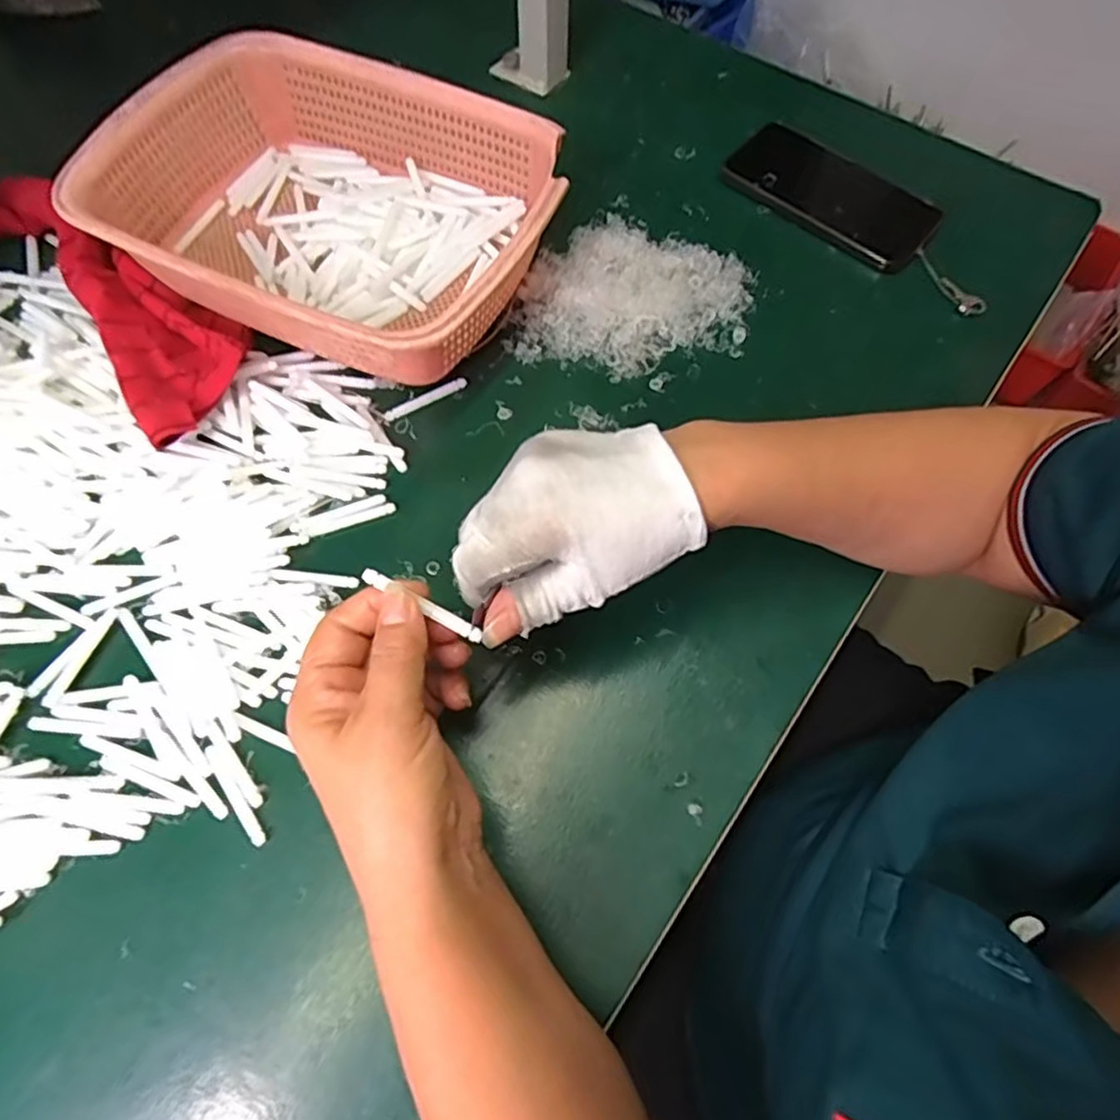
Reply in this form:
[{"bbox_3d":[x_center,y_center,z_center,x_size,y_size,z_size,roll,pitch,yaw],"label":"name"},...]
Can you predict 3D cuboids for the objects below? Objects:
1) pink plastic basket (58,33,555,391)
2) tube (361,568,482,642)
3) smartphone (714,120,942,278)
[{"bbox_3d":[-0.151,-0.236,0.444,0.283,0.073,0.212,23,69,7],"label":"pink plastic basket"},{"bbox_3d":[-0.061,0.019,0.290,0.059,0.004,0.006,30,70,-2],"label":"tube"},{"bbox_3d":[0.210,-0.285,0.505,0.159,0.013,0.079,36,72,12],"label":"smartphone"}]

